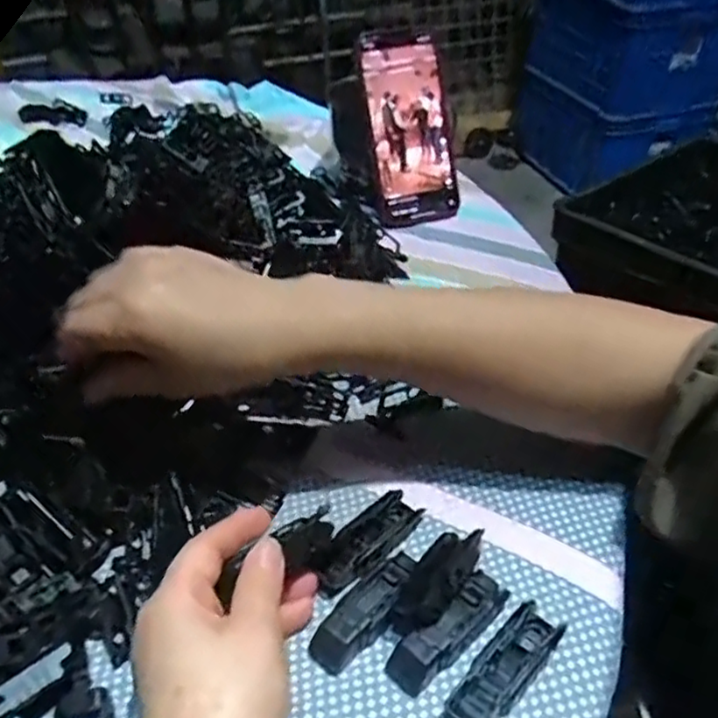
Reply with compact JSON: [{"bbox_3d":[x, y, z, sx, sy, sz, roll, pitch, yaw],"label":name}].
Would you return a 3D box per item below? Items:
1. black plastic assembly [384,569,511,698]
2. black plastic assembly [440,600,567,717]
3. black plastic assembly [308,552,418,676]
[{"bbox_3d":[0.042,0.122,0.305,0.066,0.012,0.021,-31,49,-28],"label":"black plastic assembly"},{"bbox_3d":[0.063,0.135,0.293,0.021,0.009,0.070,31,52,32],"label":"black plastic assembly"},{"bbox_3d":[0.005,0.115,0.312,0.020,0.014,0.063,31,51,31],"label":"black plastic assembly"}]

